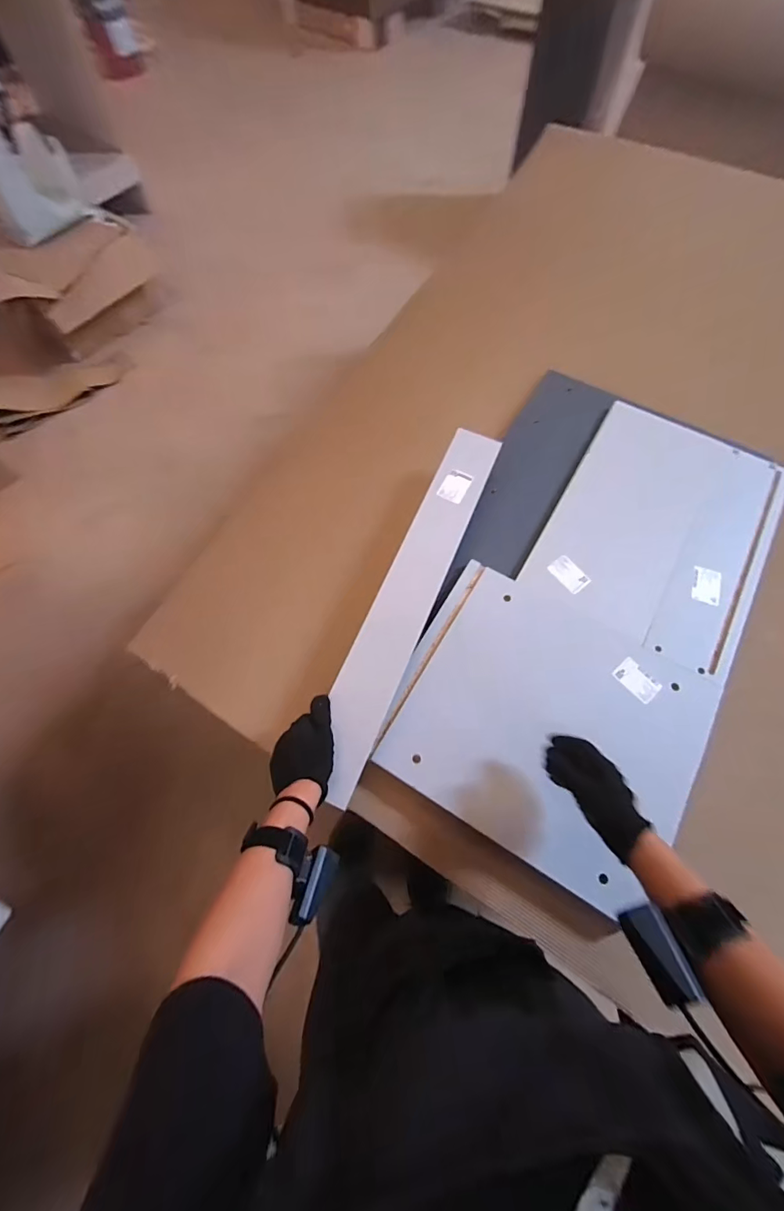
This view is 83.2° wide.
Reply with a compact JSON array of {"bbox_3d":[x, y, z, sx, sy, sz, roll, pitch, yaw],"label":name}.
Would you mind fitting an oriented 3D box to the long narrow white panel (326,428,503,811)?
[{"bbox_3d":[0.030,-0.026,0.661,0.083,0.021,0.603,20,69,9],"label":"long narrow white panel"}]

